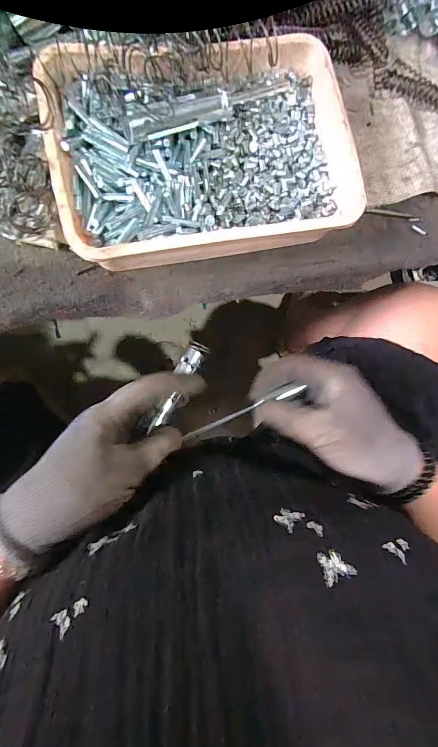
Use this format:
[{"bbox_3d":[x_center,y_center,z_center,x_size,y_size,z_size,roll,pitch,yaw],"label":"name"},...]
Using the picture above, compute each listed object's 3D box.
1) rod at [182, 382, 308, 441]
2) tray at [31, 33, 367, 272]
[{"bbox_3d":[0.021,0.031,0.274,0.106,0.004,0.009,-23,96,-3],"label":"rod"},{"bbox_3d":[-0.009,-0.154,0.229,0.195,0.043,0.142,-14,94,-8],"label":"tray"}]

